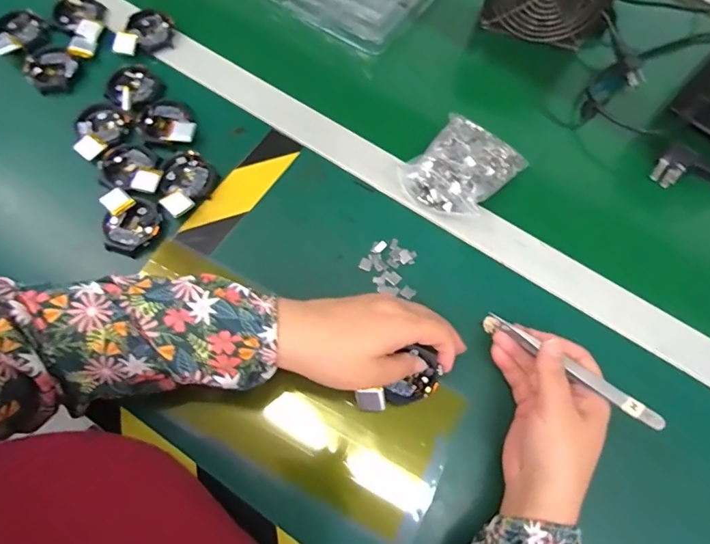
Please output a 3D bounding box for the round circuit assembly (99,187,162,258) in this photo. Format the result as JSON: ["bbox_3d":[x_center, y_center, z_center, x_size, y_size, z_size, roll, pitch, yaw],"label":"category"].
[{"bbox_3d":[-0.203,-0.043,0.409,0.056,0.016,0.051,1,69,-2],"label":"round circuit assembly"}]

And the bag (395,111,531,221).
[{"bbox_3d":[0.100,-0.095,0.434,0.079,0.024,0.108,37,73,11],"label":"bag"}]

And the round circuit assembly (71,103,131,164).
[{"bbox_3d":[-0.244,-0.133,0.438,0.045,0.011,0.060,24,70,7],"label":"round circuit assembly"}]

